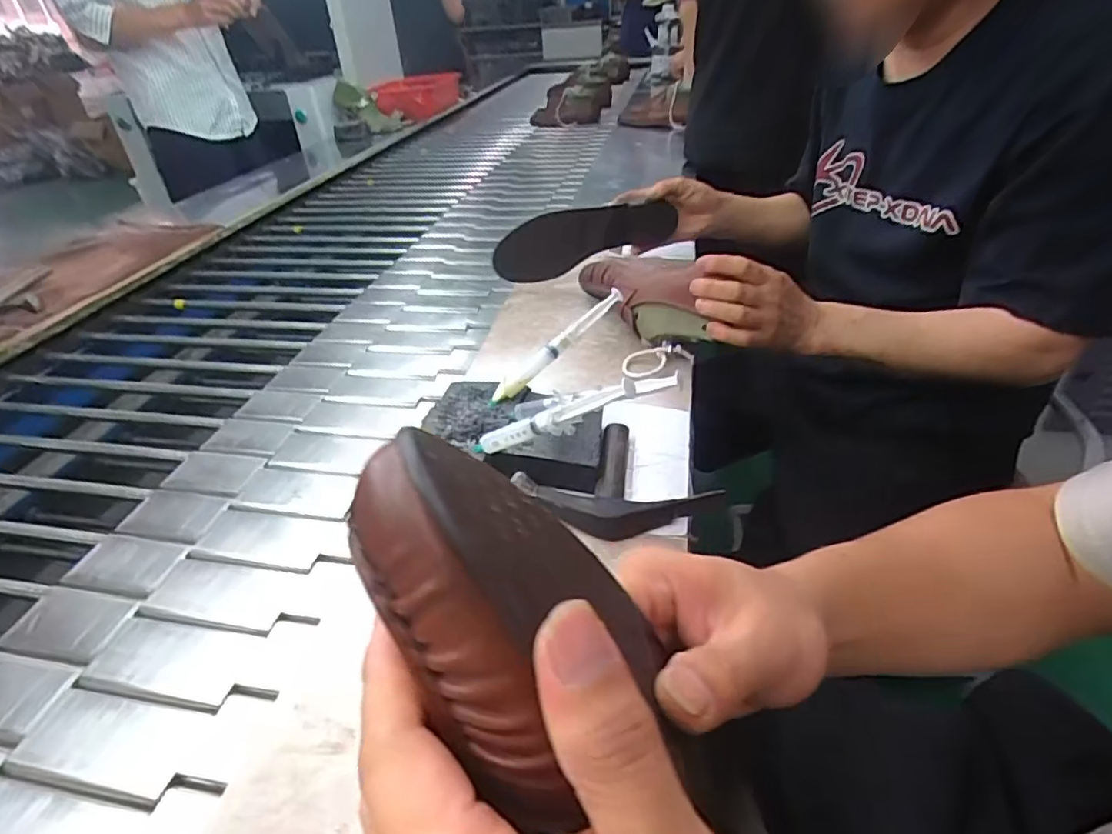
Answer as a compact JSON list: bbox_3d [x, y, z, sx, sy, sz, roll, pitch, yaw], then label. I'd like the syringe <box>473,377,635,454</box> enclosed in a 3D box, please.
[{"bbox_3d":[-0.009,0.003,0.474,0.162,0.017,0.016,-22,24,36],"label":"syringe"}]

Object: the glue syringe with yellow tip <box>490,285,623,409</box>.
[{"bbox_3d":[0.000,-0.067,0.589,0.163,0.020,0.013,-42,44,-4],"label":"glue syringe with yellow tip"}]

